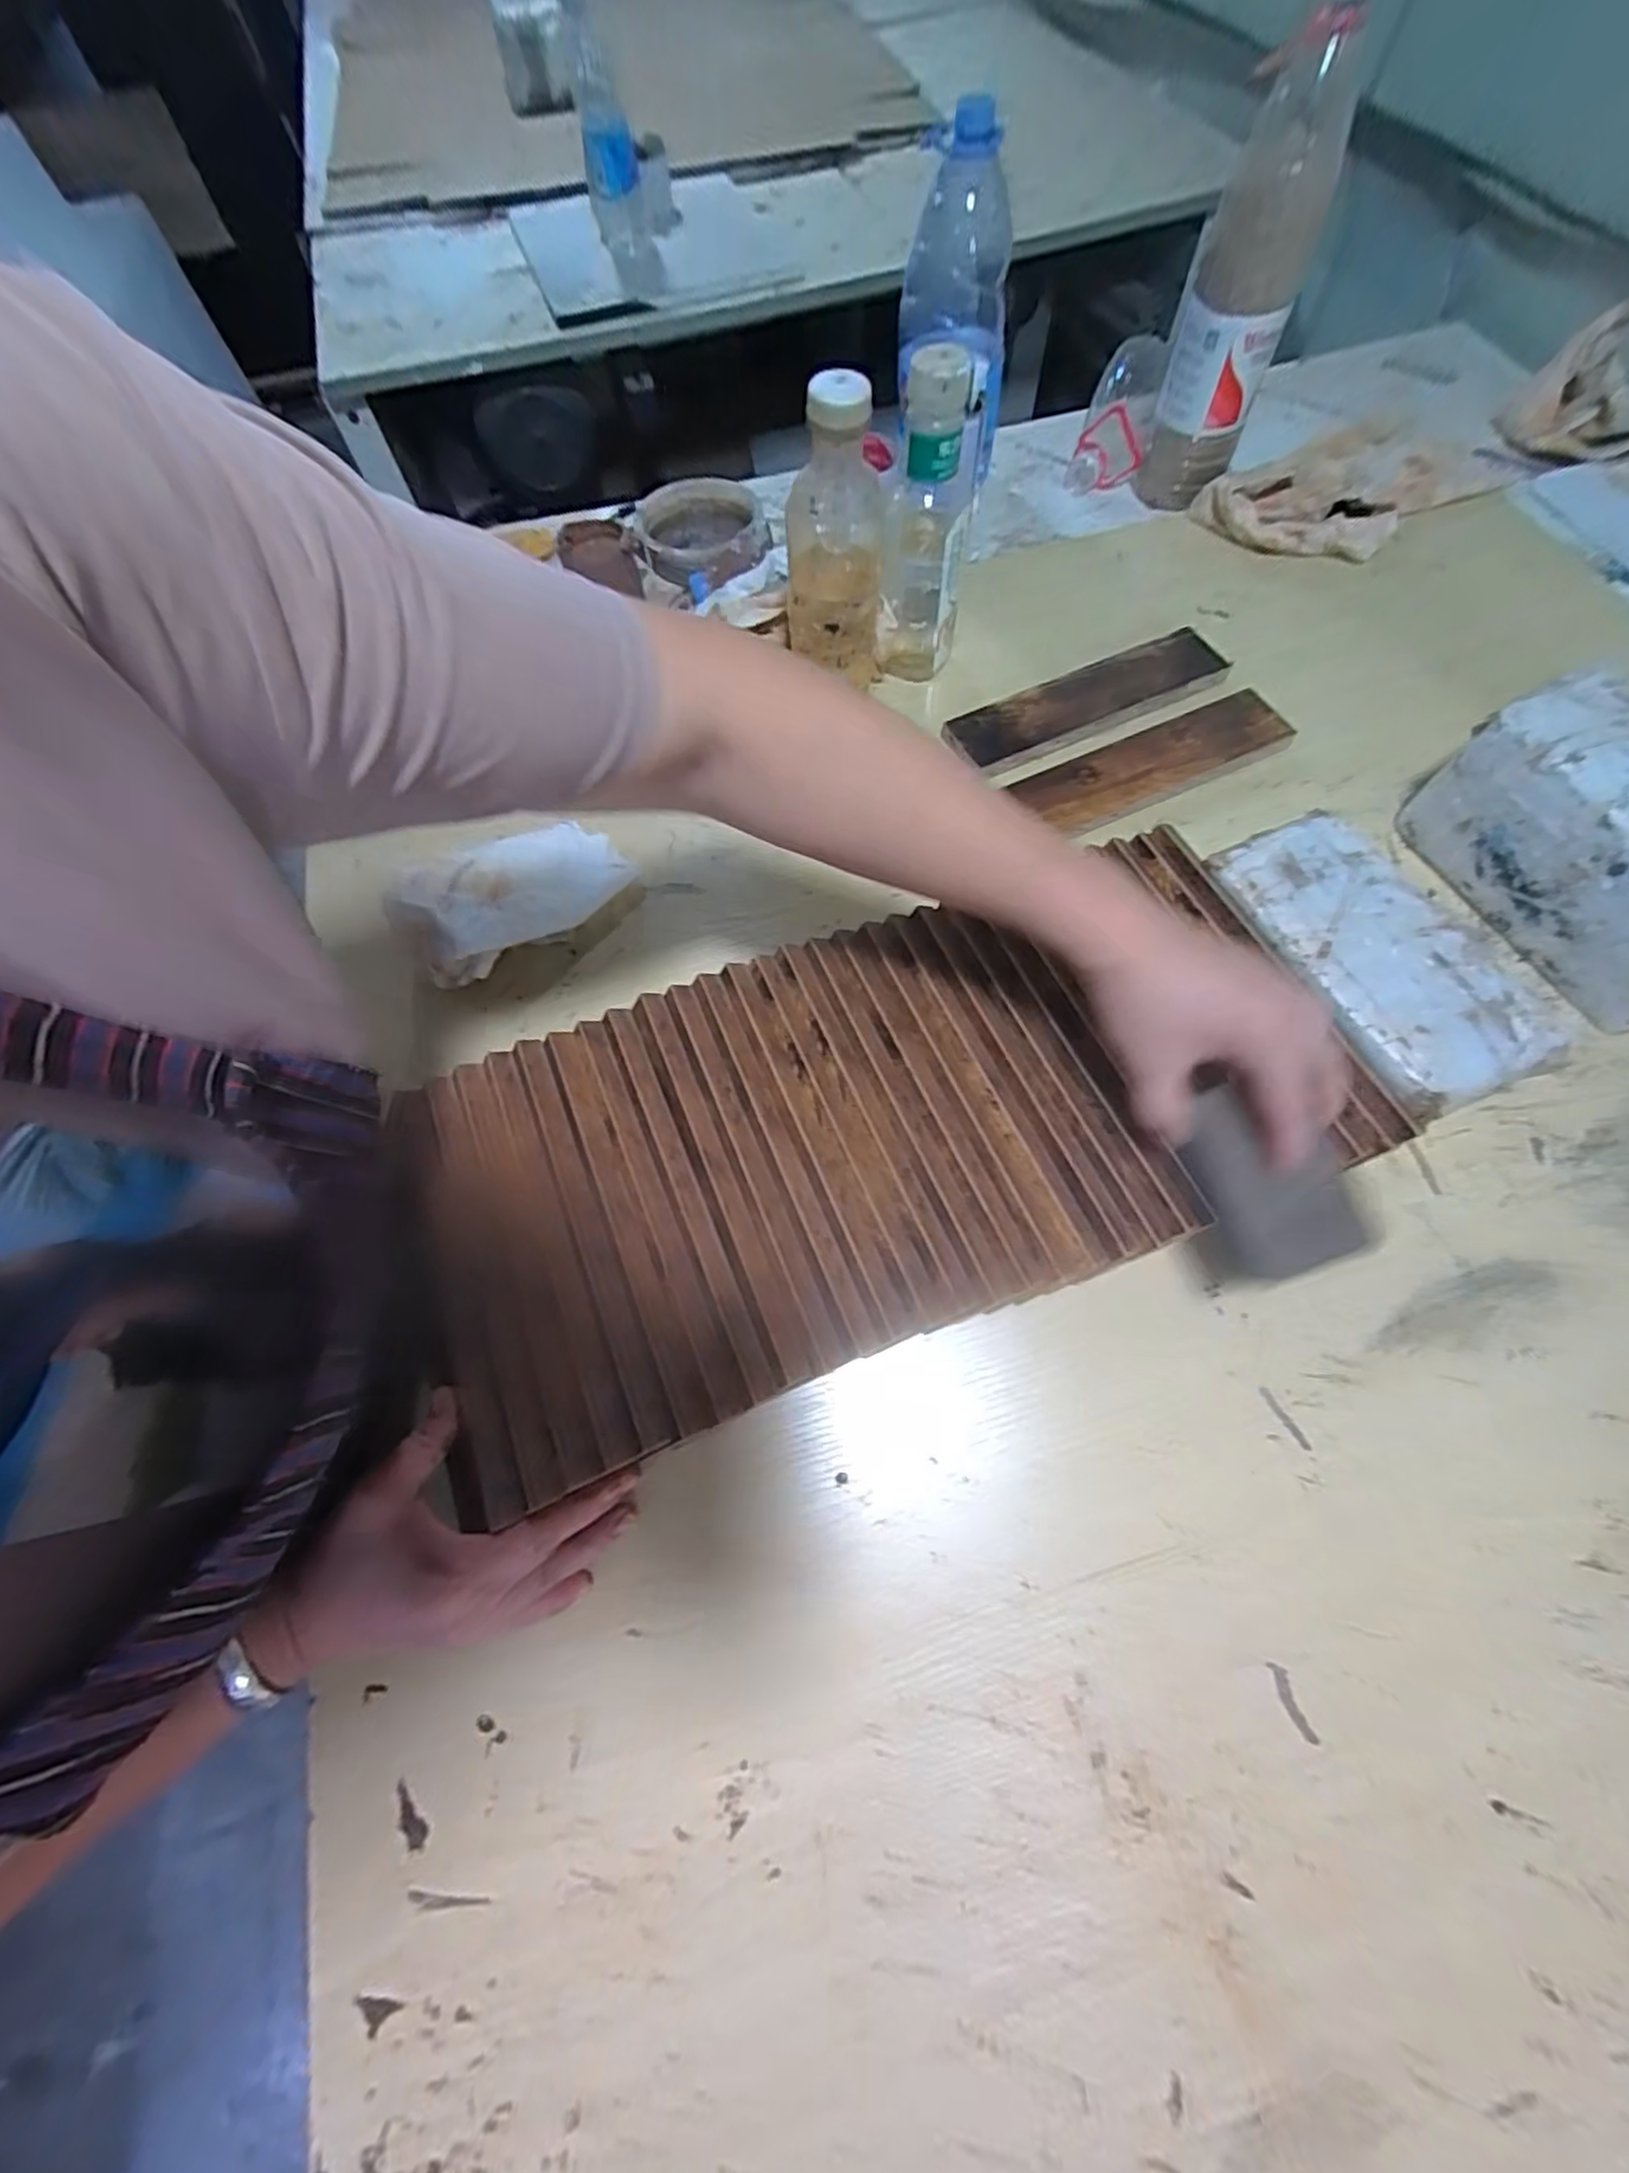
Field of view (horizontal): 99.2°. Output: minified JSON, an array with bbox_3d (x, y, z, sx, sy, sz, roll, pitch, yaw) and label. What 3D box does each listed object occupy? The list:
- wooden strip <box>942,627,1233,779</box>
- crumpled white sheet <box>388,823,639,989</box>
[{"bbox_3d":[0.228,-0.323,0.583,0.245,0.013,0.066,-24,71,-8],"label":"wooden strip"},{"bbox_3d":[-0.227,-0.149,0.522,0.161,0.045,0.090,-36,69,-12],"label":"crumpled white sheet"}]

